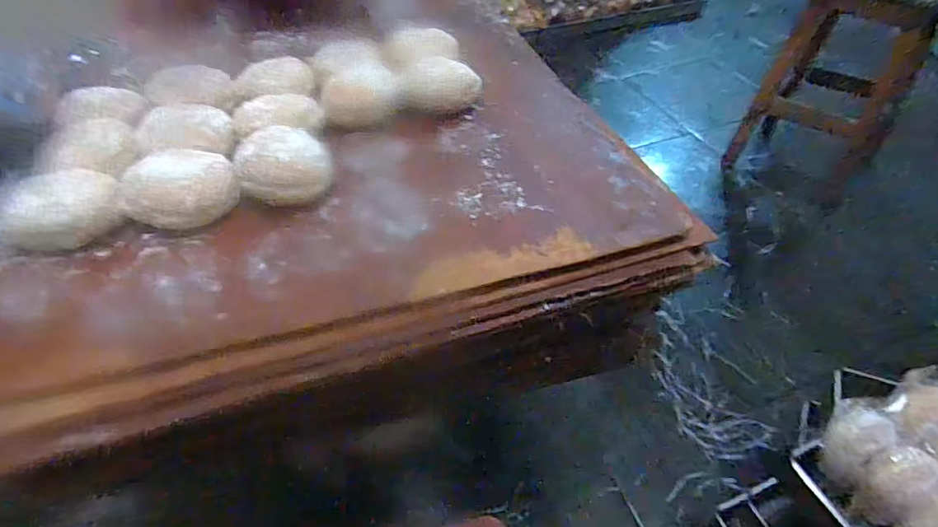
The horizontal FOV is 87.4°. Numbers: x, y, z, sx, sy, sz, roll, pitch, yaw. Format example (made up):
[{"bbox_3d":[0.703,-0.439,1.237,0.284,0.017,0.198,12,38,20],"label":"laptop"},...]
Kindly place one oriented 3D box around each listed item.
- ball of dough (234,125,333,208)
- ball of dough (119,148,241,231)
[{"bbox_3d":[-0.168,-0.089,0.447,0.078,0.049,0.087,-19,50,-15],"label":"ball of dough"},{"bbox_3d":[-0.244,-0.062,0.419,0.085,0.046,0.064,-32,54,-24],"label":"ball of dough"}]

